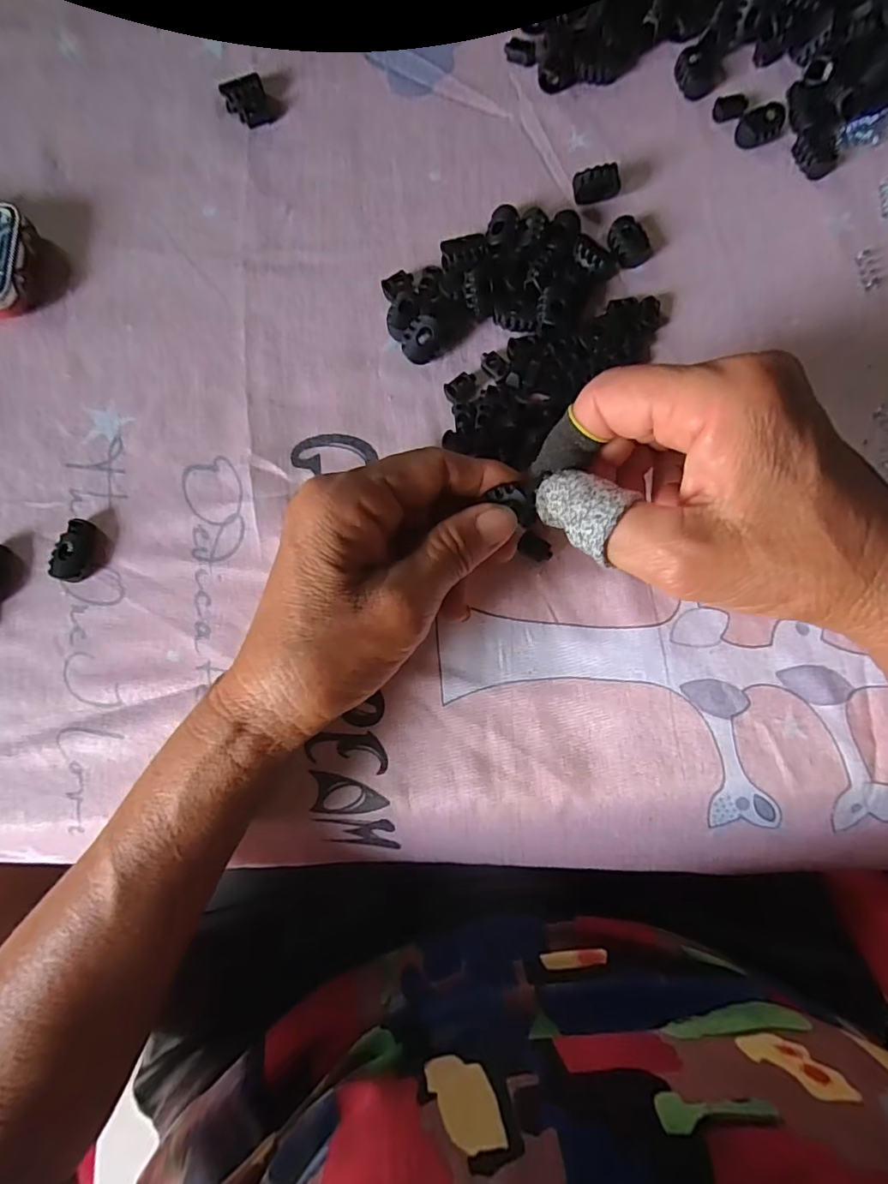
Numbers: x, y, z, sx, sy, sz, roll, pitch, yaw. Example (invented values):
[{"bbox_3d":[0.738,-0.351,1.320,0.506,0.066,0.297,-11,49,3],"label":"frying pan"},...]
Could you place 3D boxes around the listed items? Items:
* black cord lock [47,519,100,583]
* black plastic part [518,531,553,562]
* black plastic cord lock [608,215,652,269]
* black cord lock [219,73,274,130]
[{"bbox_3d":[-0.168,-0.019,0.249,0.014,0.009,0.028,14,83,4],"label":"black cord lock"},{"bbox_3d":[0.041,-0.020,0.246,0.016,0.004,0.010,32,85,6],"label":"black plastic part"},{"bbox_3d":[0.090,-0.170,0.264,0.019,0.009,0.022,-20,82,-1],"label":"black plastic cord lock"},{"bbox_3d":[-0.102,-0.253,0.281,0.021,0.009,0.019,-19,82,-1],"label":"black cord lock"}]

